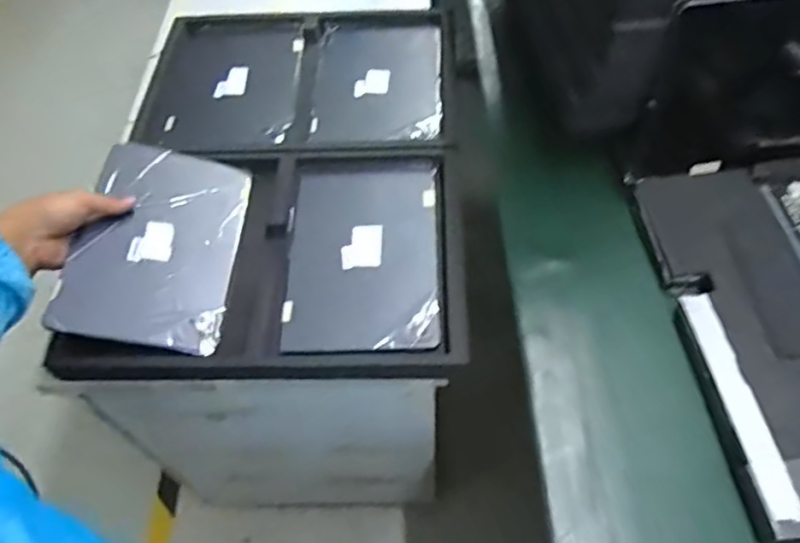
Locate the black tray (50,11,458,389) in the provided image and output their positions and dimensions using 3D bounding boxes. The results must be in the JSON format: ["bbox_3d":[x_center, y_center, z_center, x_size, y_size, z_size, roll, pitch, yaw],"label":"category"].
[{"bbox_3d":[-0.133,-0.143,0.766,0.448,0.047,0.592,-3,58,2],"label":"black tray"}]

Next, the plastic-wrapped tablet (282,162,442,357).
[{"bbox_3d":[-0.043,-0.025,0.692,0.166,0.011,0.257,-2,58,3],"label":"plastic-wrapped tablet"}]

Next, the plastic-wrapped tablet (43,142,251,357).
[{"bbox_3d":[-0.261,-0.033,0.664,0.159,0.016,0.240,12,54,-16],"label":"plastic-wrapped tablet"}]

